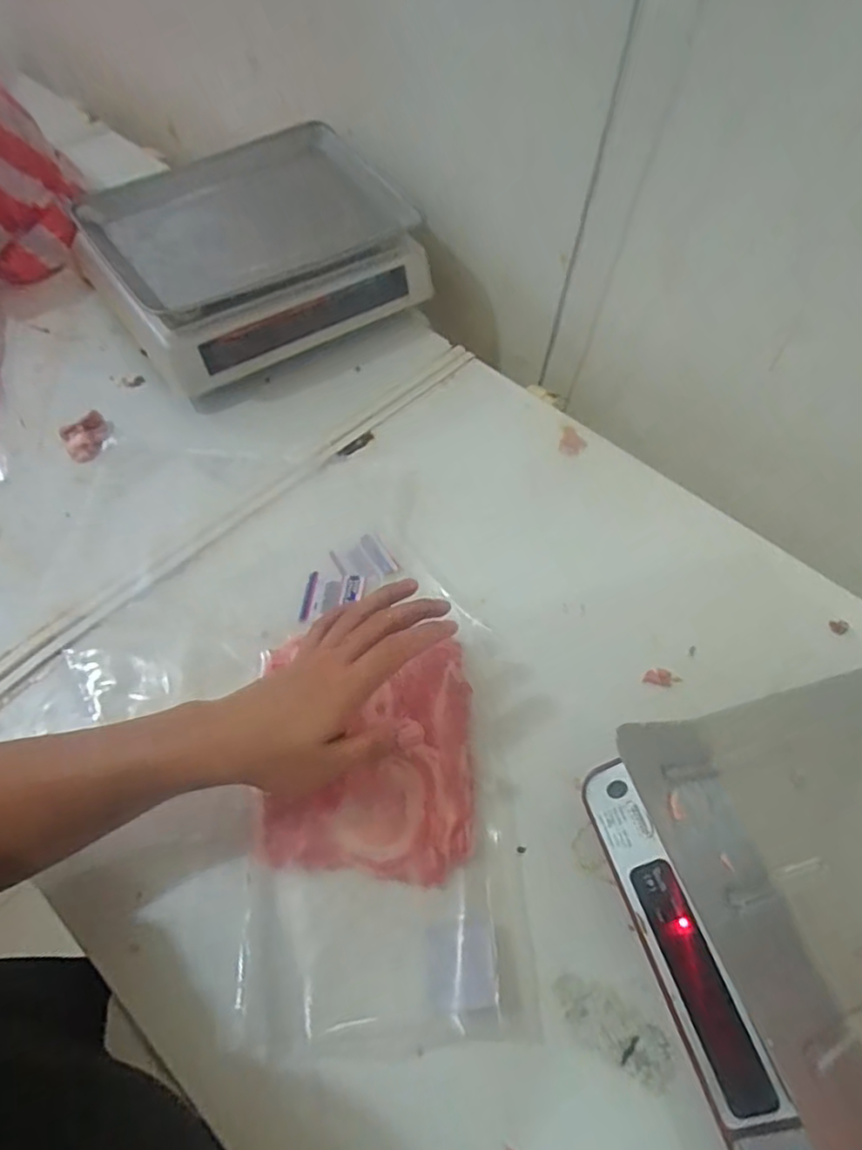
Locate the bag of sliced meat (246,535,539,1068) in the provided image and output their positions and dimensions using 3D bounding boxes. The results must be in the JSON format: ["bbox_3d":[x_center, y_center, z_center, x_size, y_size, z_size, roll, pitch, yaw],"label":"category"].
[{"bbox_3d":[-0.039,0.132,0.502,0.187,0.037,0.387,-4,60,-1],"label":"bag of sliced meat"}]

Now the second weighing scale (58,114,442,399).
[{"bbox_3d":[-0.210,-0.388,0.758,0.331,0.123,0.271,-31,65,-19],"label":"second weighing scale"}]

